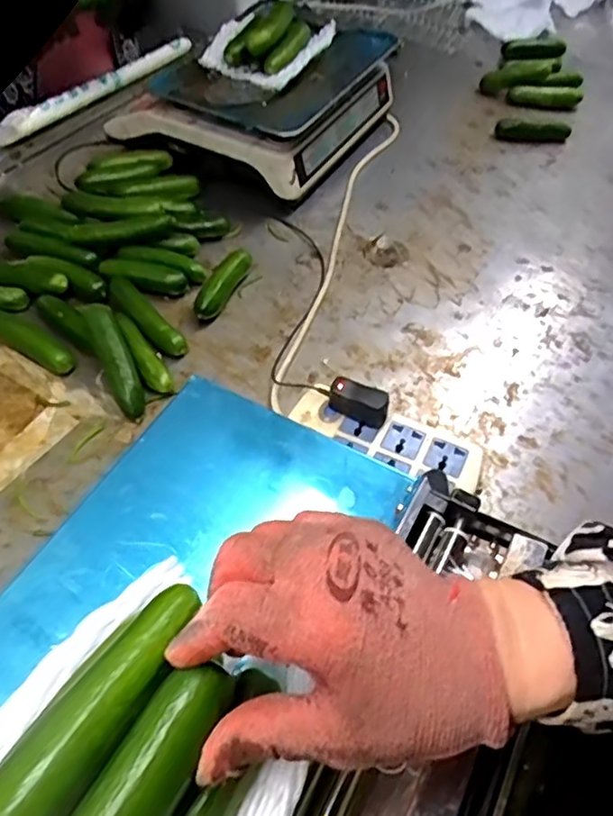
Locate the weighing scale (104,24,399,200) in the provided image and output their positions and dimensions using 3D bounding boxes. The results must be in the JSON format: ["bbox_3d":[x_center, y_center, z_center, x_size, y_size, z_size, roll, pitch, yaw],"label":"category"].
[{"bbox_3d":[-0.068,-0.440,0.902,0.285,0.117,0.337,24,54,17],"label":"weighing scale"}]

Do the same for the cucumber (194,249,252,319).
[{"bbox_3d":[-0.100,-0.146,0.735,0.038,0.026,0.104,17,54,10],"label":"cucumber"}]

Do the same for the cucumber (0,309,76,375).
[{"bbox_3d":[-0.296,-0.075,0.669,0.125,0.036,0.028,27,57,17],"label":"cucumber"}]

